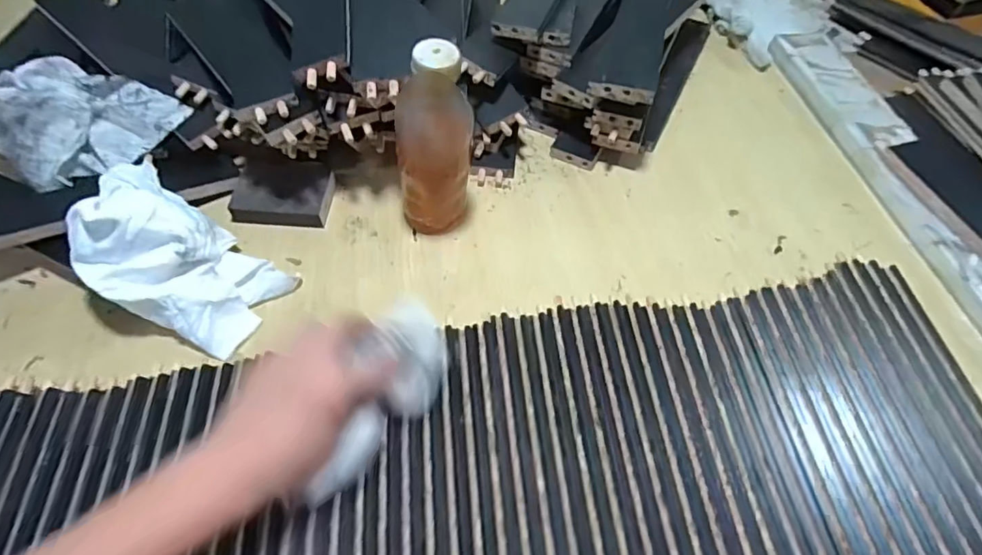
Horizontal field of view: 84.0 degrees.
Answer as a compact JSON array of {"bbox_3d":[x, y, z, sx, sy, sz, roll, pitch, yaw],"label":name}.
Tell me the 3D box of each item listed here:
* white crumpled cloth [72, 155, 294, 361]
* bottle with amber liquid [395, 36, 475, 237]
[{"bbox_3d":[-0.300,-0.023,0.506,0.184,0.103,0.121,30,61,17],"label":"white crumpled cloth"},{"bbox_3d":[-0.055,-0.122,0.525,0.073,0.205,0.063,-6,57,-6],"label":"bottle with amber liquid"}]

